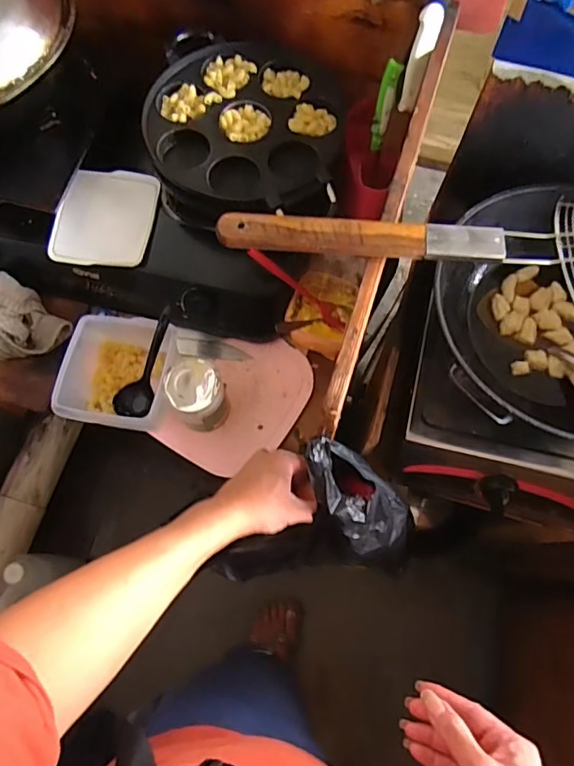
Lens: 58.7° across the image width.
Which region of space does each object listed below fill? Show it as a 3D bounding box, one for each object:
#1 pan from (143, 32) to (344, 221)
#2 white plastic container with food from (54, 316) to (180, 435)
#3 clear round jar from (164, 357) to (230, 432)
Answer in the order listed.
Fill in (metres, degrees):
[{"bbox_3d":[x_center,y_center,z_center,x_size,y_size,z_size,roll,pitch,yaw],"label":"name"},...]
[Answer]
[{"bbox_3d":[-0.056,-0.356,0.710,0.266,0.043,0.284,-1,71,2],"label":"pan"},{"bbox_3d":[-0.223,-0.014,0.704,0.146,0.092,0.148,-1,71,2],"label":"white plastic container with food"},{"bbox_3d":[-0.118,0.015,0.685,0.068,0.111,0.073,-1,71,2],"label":"clear round jar"}]

